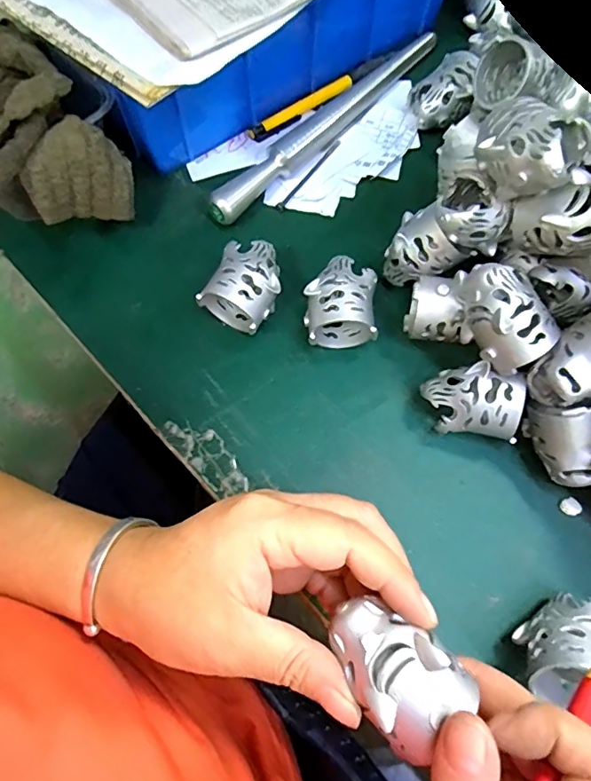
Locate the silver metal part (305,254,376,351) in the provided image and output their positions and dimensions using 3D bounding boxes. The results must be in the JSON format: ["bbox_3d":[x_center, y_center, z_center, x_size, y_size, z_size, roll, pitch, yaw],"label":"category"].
[{"bbox_3d":[0.027,-0.054,0.310,0.044,0.037,0.052,2,70,1],"label":"silver metal part"}]

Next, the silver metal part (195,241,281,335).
[{"bbox_3d":[-0.029,-0.064,0.314,0.040,0.039,0.050,30,73,10],"label":"silver metal part"}]

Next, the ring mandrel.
[{"bbox_3d":[0.024,-0.196,0.367,0.021,0.022,0.230,42,75,14],"label":"ring mandrel"}]

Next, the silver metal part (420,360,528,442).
[{"bbox_3d":[0.099,0.008,0.288,0.049,0.040,0.035,9,70,3],"label":"silver metal part"}]

